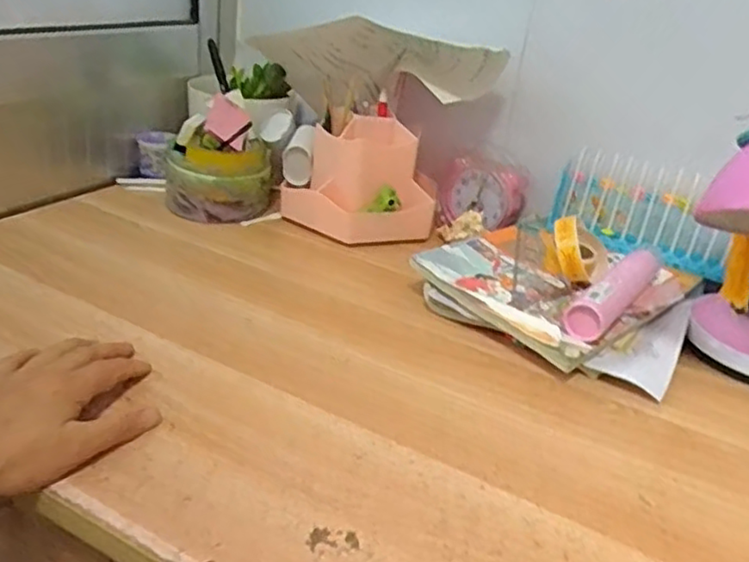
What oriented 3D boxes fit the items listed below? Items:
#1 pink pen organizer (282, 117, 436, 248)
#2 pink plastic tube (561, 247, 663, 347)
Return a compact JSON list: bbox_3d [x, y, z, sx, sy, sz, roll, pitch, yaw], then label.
[{"bbox_3d":[-0.017,-0.112,0.780,0.174,0.122,0.084,6,26,-2],"label":"pink pen organizer"},{"bbox_3d":[0.224,0.005,0.630,0.032,0.031,0.176,23,31,29],"label":"pink plastic tube"}]

